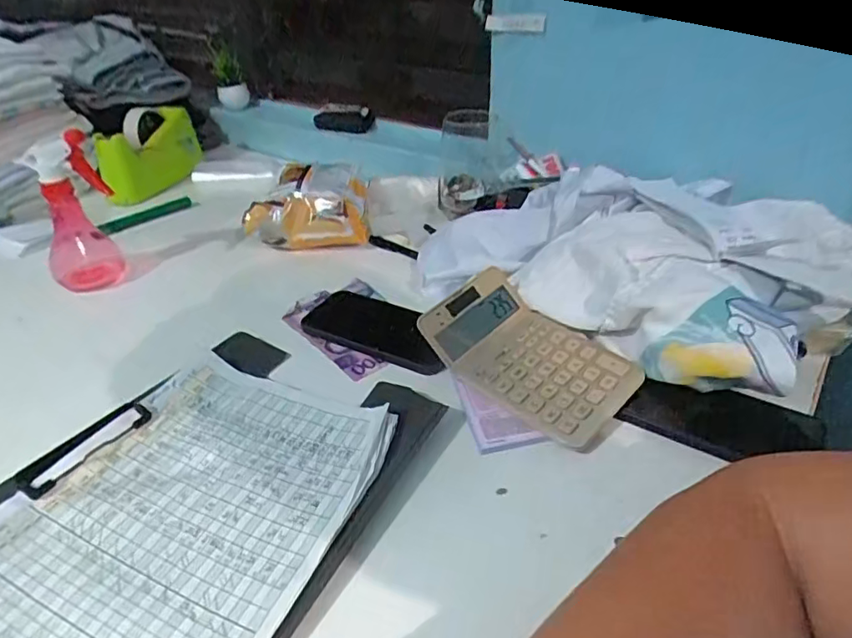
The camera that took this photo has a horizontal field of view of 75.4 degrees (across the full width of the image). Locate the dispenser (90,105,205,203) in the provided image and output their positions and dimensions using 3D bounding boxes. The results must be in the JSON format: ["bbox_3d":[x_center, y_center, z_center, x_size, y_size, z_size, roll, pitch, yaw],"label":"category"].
[{"bbox_3d":[-0.451,-0.276,0.899,0.071,0.106,0.178,4,37,6],"label":"dispenser"}]

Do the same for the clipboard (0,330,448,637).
[{"bbox_3d":[-0.165,0.121,0.370,0.235,0.040,0.331,16,39,26],"label":"clipboard"}]

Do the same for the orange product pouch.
[{"bbox_3d":[-0.151,-0.145,0.713,0.146,0.081,0.102,-3,37,-2],"label":"orange product pouch"}]

